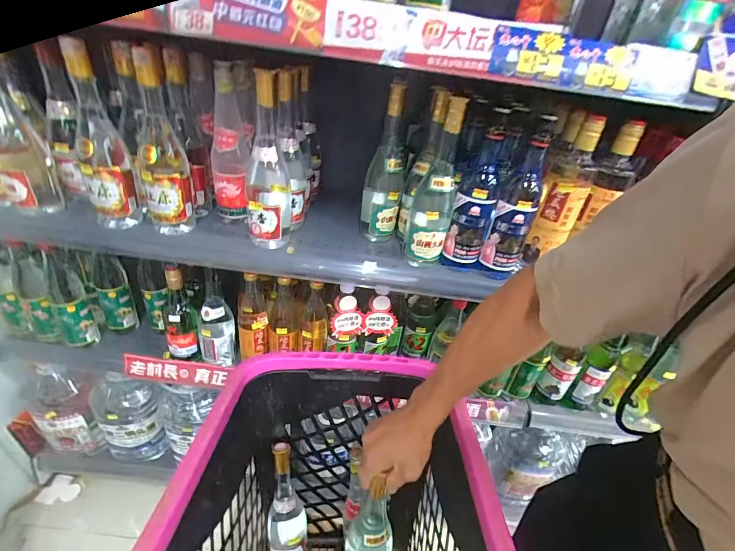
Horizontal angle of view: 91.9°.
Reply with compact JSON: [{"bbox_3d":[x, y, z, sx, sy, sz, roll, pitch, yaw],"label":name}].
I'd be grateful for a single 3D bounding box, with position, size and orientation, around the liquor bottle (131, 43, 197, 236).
[{"bbox_3d":[-0.332,-0.205,0.570,0.071,0.270,0.090,-9,37,-23],"label":"liquor bottle"}]

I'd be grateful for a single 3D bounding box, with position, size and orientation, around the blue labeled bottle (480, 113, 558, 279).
[{"bbox_3d":[0.247,-0.118,0.571,0.061,0.247,0.067,22,36,21],"label":"blue labeled bottle"}]

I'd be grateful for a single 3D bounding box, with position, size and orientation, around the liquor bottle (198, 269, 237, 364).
[{"bbox_3d":[-0.326,0.087,0.760,0.068,0.227,0.071,-5,36,-18],"label":"liquor bottle"}]

